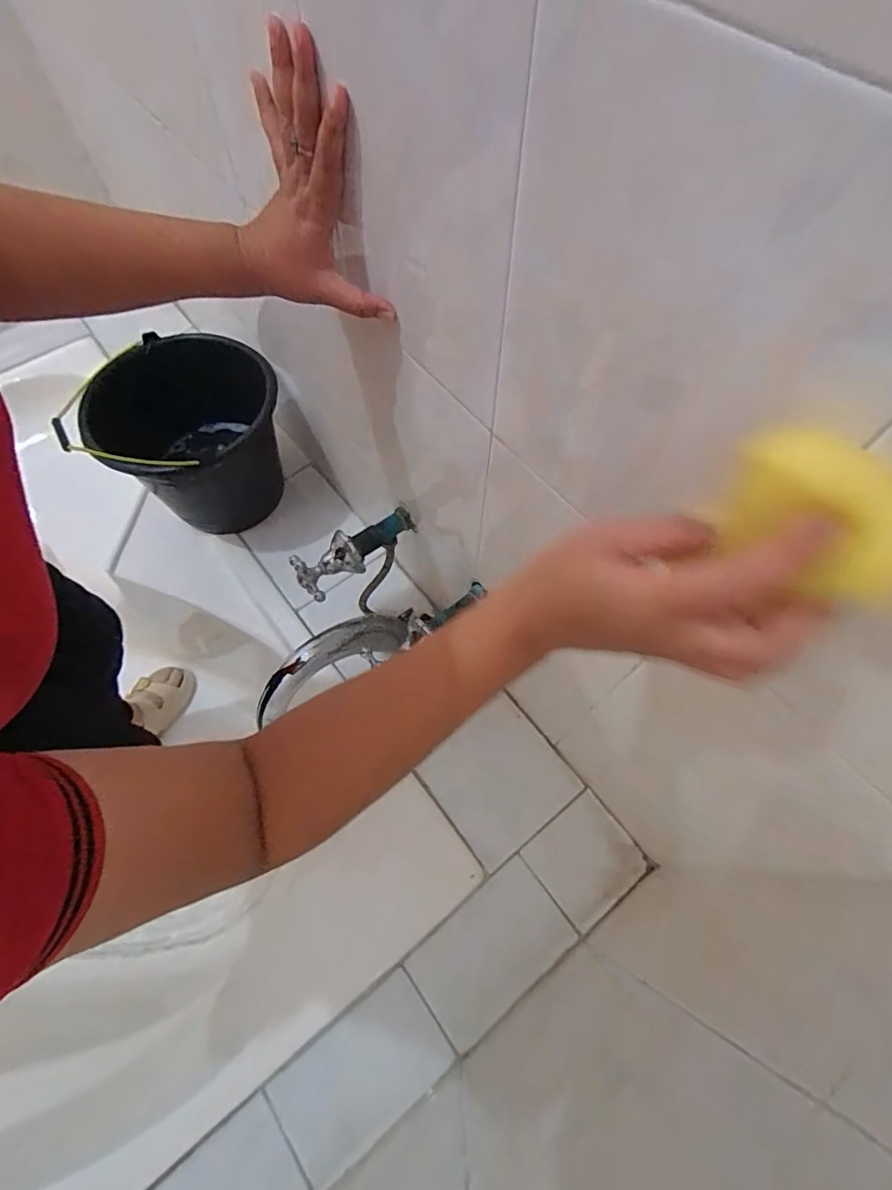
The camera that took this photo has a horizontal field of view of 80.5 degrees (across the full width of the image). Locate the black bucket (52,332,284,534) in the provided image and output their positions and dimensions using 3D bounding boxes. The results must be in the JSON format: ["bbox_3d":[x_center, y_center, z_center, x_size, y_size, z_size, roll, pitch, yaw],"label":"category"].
[{"bbox_3d":[-0.434,-0.258,0.909,0.307,0.243,0.315,0,64,0],"label":"black bucket"}]

